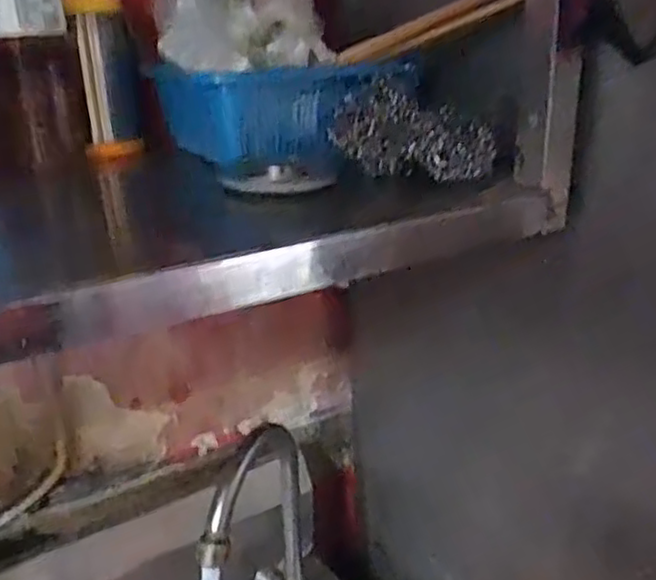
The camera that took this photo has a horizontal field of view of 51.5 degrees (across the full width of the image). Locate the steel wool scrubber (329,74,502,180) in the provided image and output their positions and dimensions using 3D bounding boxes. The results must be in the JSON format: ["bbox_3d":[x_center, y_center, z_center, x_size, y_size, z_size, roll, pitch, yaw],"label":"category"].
[{"bbox_3d":[0.053,-0.099,0.439,0.105,0.056,0.030,20,28,18],"label":"steel wool scrubber"}]

